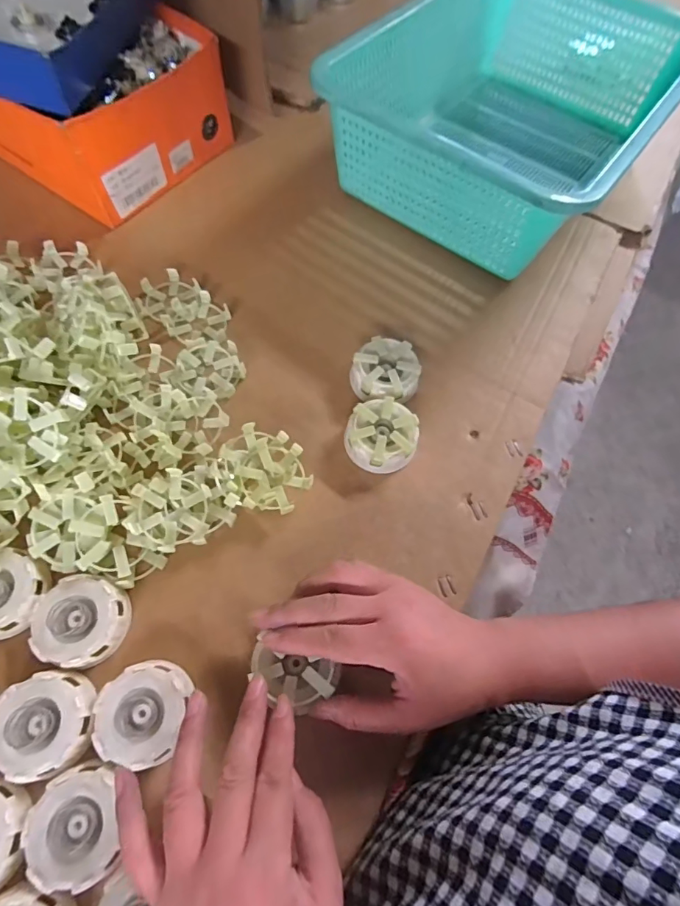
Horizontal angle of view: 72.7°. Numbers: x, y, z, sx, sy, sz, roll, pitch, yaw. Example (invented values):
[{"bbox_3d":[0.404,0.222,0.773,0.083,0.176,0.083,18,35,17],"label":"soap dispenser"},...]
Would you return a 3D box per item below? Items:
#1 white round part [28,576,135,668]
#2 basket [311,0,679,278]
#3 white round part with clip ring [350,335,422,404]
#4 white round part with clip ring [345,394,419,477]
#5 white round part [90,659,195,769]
[{"bbox_3d":[-0.182,0.117,0.324,0.059,0.021,0.059,1,66,-2],"label":"white round part"},{"bbox_3d":[0.174,-0.358,0.488,0.281,0.114,0.350,36,70,11],"label":"basket"},{"bbox_3d":[0.041,-0.072,0.415,0.058,0.023,0.057,1,66,-2],"label":"white round part with clip ring"},{"bbox_3d":[0.035,-0.016,0.393,0.060,0.024,0.061,1,66,-2],"label":"white round part with clip ring"},{"bbox_3d":[-0.130,0.169,0.304,0.053,0.017,0.058,1,70,-2],"label":"white round part"}]

